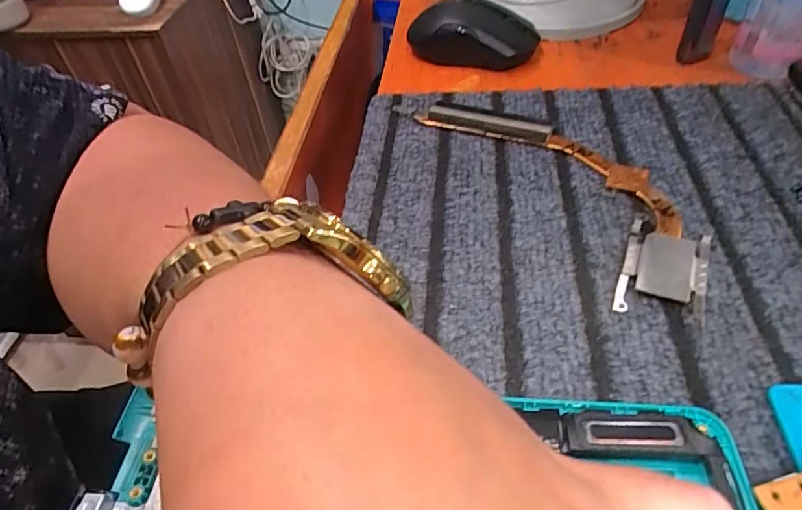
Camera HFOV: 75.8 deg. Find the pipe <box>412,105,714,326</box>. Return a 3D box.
[{"bbox_3d":[0.092,-0.044,0.291,0.074,0.009,0.208,-24,49,-16],"label":"pipe"}]

